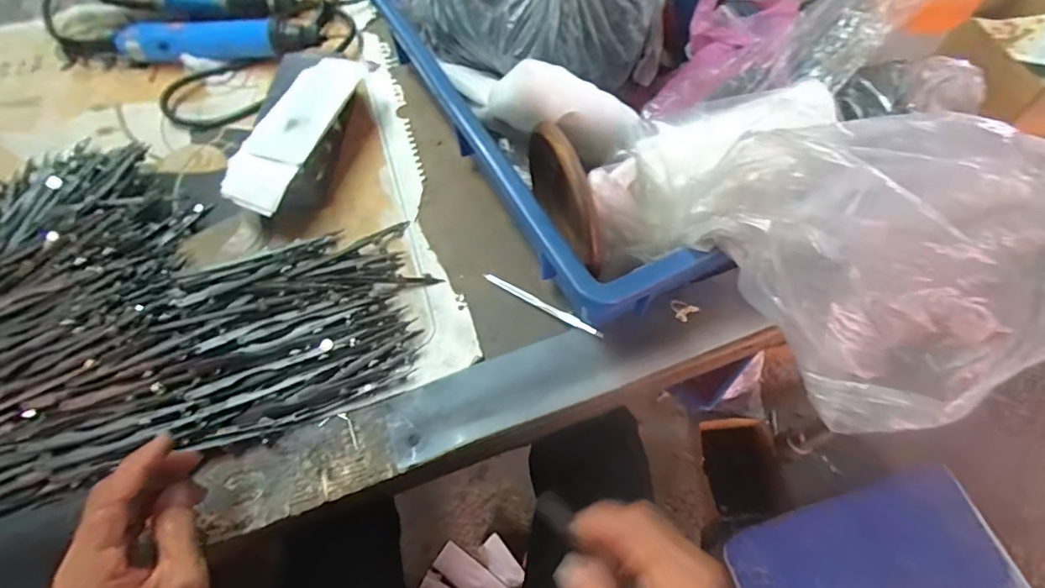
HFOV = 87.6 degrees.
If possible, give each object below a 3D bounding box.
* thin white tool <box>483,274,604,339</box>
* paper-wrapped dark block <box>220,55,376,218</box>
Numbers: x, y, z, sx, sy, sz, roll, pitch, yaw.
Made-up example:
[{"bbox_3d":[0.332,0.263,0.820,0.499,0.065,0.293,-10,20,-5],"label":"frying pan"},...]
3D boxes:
[{"bbox_3d":[0.015,0.007,0.415,0.103,0.005,0.010,27,64,14],"label":"thin white tool"},{"bbox_3d":[-0.189,-0.146,0.475,0.058,0.053,0.185,13,61,7],"label":"paper-wrapped dark block"}]

